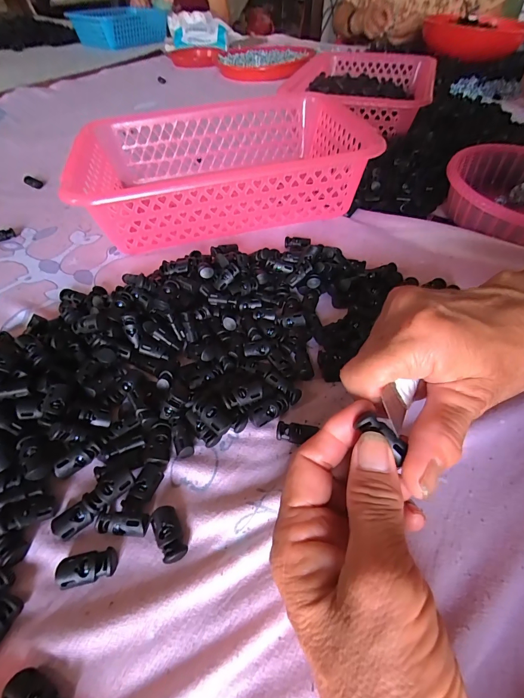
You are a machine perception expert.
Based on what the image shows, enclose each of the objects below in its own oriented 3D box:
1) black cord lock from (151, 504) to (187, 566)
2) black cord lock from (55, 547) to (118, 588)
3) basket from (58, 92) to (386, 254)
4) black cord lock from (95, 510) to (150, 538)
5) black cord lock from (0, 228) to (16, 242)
[{"bbox_3d":[-0.051,0.101,0.190,0.014,0.008,0.028,-22,54,-18],"label":"black cord lock"},{"bbox_3d":[-0.091,0.114,0.181,0.029,0.008,0.014,-8,50,-8],"label":"black cord lock"},{"bbox_3d":[-0.048,-0.206,0.403,0.295,0.090,0.212,-8,50,-8],"label":"basket"},{"bbox_3d":[-0.077,0.097,0.193,0.028,0.011,0.012,6,50,4],"label":"black cord lock"},{"bbox_3d":[-0.293,-0.127,0.390,0.029,0.008,0.015,-34,58,-26],"label":"black cord lock"}]

